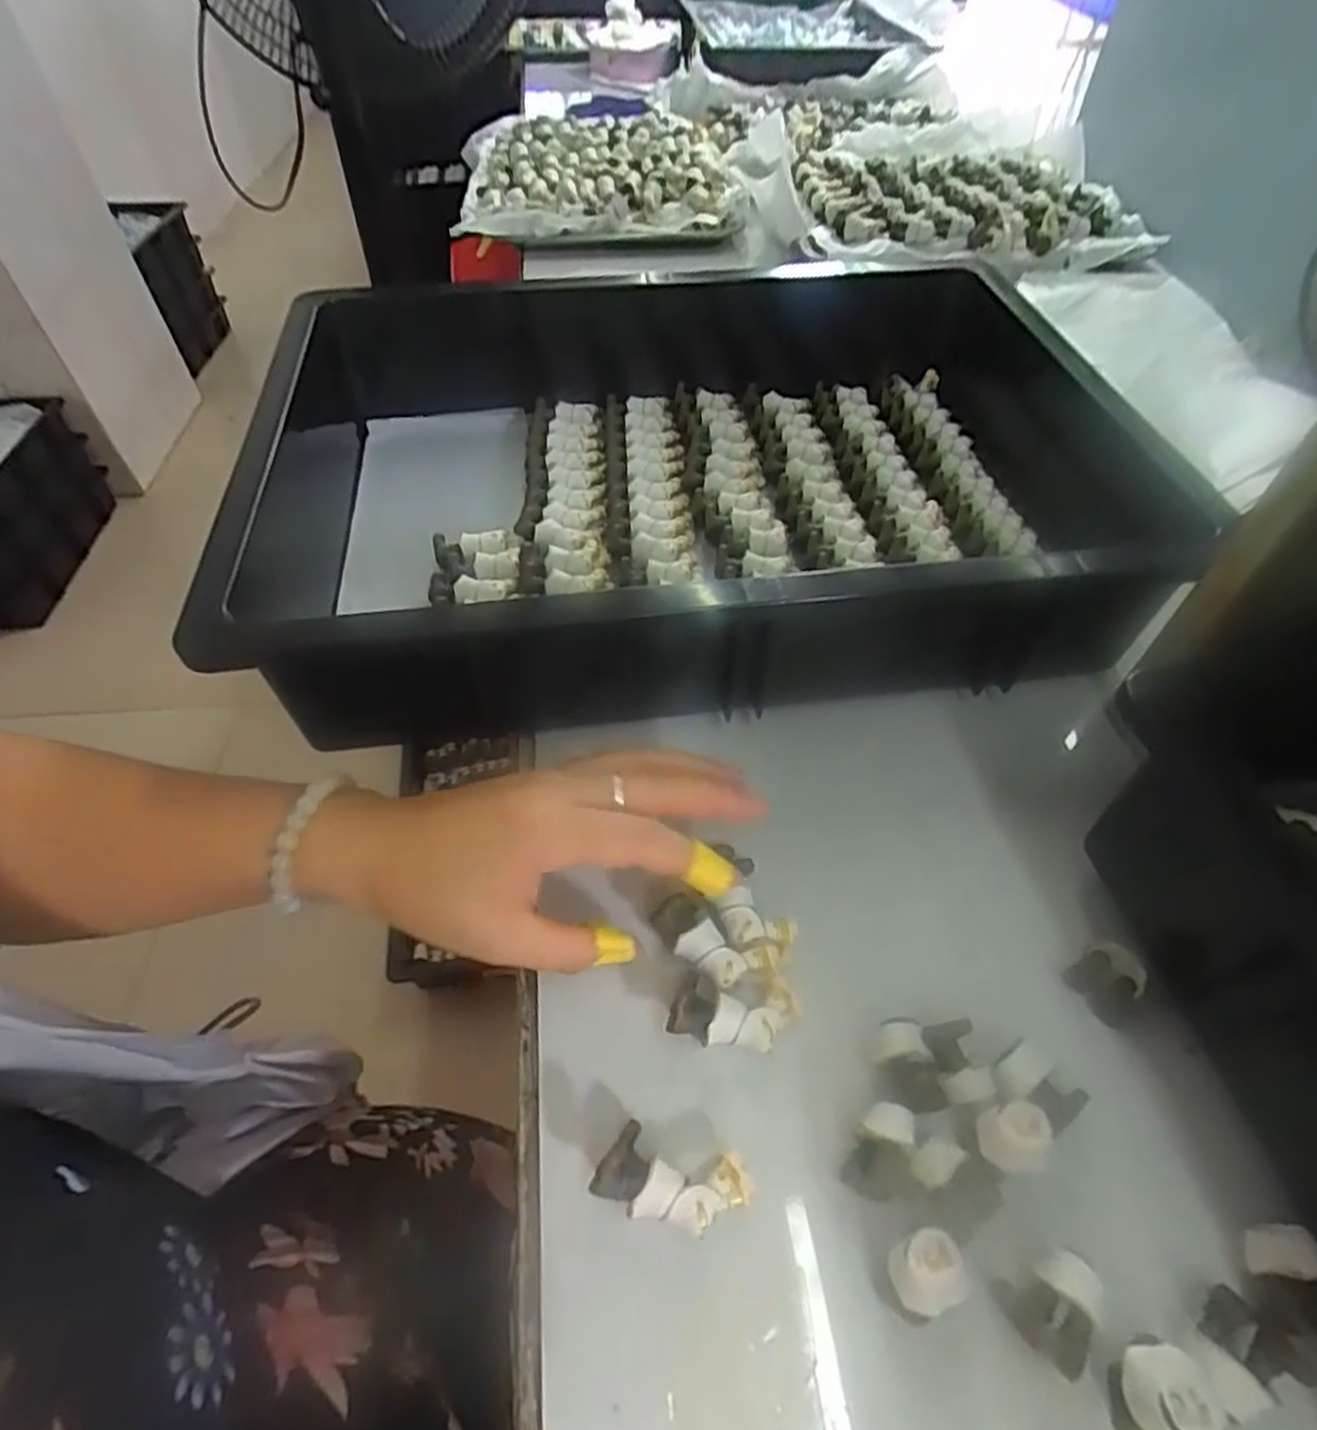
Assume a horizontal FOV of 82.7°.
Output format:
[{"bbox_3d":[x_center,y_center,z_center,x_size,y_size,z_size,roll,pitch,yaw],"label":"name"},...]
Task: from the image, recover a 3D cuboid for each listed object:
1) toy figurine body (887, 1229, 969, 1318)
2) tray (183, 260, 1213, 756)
[{"bbox_3d":[0.080,0.169,0.227,0.021,0.021,0.019,-21,54,-16],"label":"toy figurine body"},{"bbox_3d":[0.012,-0.143,0.417,0.452,0.091,0.322,-7,52,-6],"label":"tray"}]

